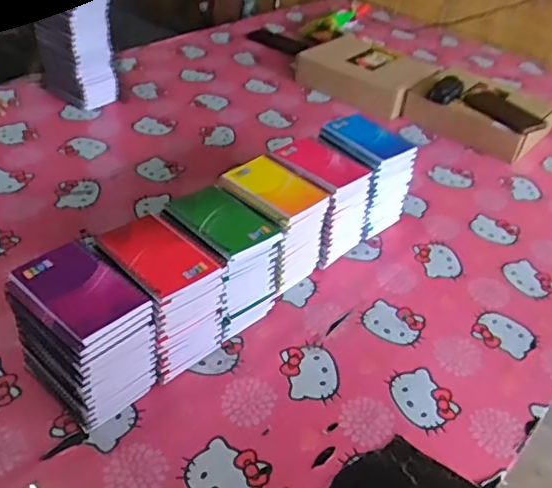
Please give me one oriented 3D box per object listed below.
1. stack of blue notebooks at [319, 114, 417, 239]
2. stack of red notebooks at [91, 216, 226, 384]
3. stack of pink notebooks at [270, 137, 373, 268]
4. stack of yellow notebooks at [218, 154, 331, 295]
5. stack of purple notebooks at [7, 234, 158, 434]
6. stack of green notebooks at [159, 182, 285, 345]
[{"bbox_3d":[0.138,-0.109,0.943,0.110,0.151,0.141,-22,46,-32],"label":"stack of blue notebooks"},{"bbox_3d":[-0.139,0.064,0.692,0.128,0.145,0.099,34,46,32],"label":"stack of red notebooks"},{"bbox_3d":[0.061,-0.066,0.884,0.104,0.144,0.135,-27,48,-35],"label":"stack of pink notebooks"},{"bbox_3d":[-0.013,-0.023,0.820,0.126,0.149,0.107,29,43,27],"label":"stack of yellow notebooks"},{"bbox_3d":[-0.208,0.102,0.628,0.127,0.154,0.092,32,45,28],"label":"stack of purple notebooks"},{"bbox_3d":[-0.076,0.024,0.754,0.133,0.146,0.111,31,44,29],"label":"stack of green notebooks"}]

